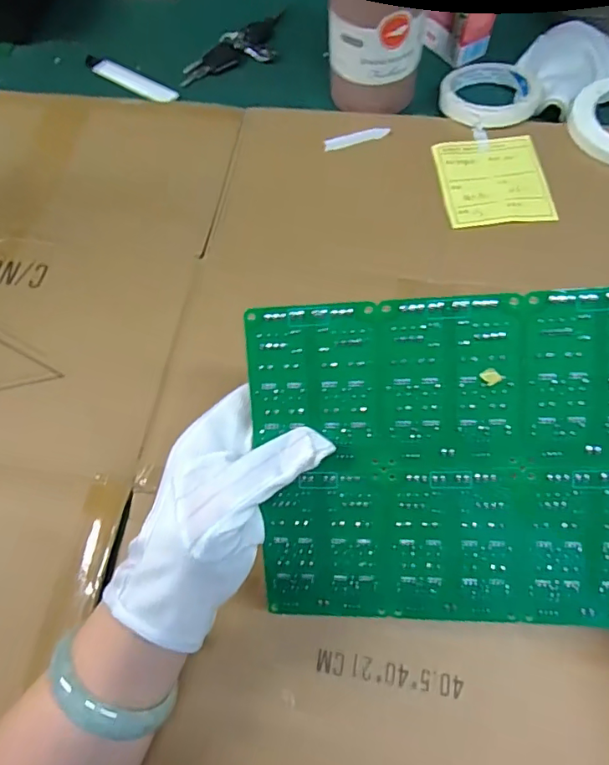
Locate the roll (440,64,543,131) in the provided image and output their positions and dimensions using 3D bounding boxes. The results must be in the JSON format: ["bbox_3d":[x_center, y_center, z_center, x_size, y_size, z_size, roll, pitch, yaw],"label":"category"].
[{"bbox_3d":[0.188,-0.297,0.522,0.094,0.017,0.089,-2,66,4],"label":"roll"}]

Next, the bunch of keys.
[{"bbox_3d":[-0.072,-0.388,0.594,0.156,0.019,0.061,-42,69,-13],"label":"bunch of keys"}]

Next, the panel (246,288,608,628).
[{"bbox_3d":[0.077,0.045,0.267,0.204,0.004,0.173,-2,100,10],"label":"panel"}]

